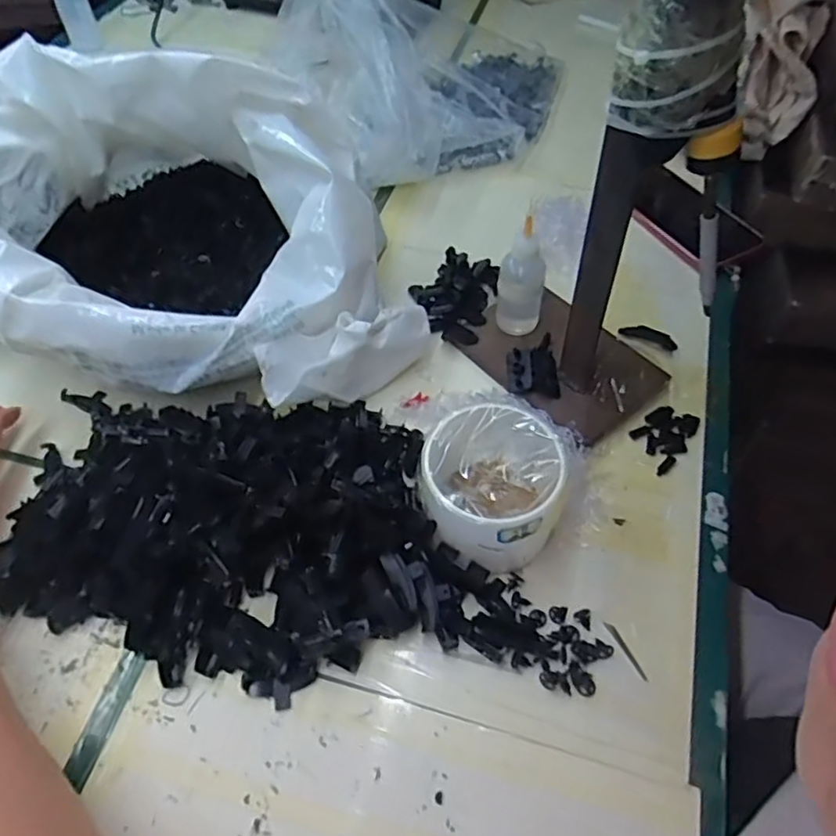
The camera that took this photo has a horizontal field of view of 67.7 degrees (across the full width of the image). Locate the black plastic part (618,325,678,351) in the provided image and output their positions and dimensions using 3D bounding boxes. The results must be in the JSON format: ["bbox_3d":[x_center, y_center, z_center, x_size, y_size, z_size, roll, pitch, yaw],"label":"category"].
[{"bbox_3d":[0.192,-0.070,0.519,0.047,0.005,0.022,19,57,14],"label":"black plastic part"}]

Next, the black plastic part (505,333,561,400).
[{"bbox_3d":[0.089,-0.044,0.488,0.039,0.009,0.060,2,55,3],"label":"black plastic part"}]

